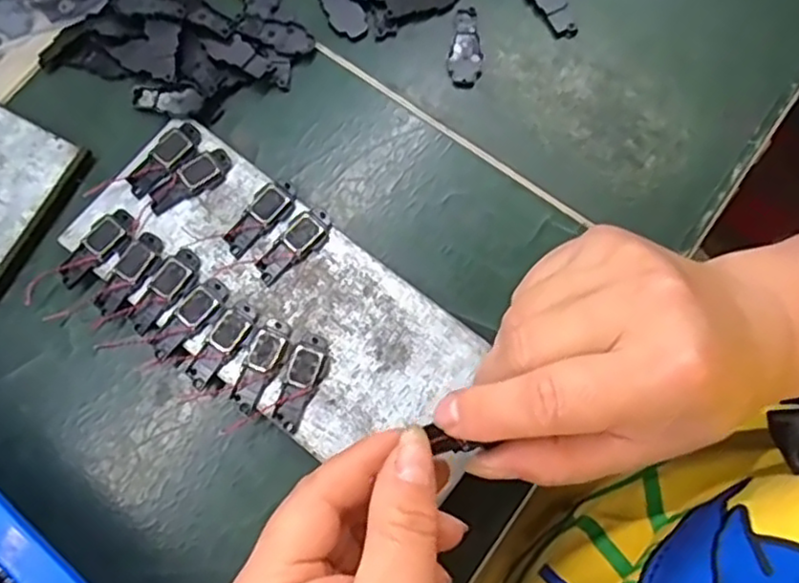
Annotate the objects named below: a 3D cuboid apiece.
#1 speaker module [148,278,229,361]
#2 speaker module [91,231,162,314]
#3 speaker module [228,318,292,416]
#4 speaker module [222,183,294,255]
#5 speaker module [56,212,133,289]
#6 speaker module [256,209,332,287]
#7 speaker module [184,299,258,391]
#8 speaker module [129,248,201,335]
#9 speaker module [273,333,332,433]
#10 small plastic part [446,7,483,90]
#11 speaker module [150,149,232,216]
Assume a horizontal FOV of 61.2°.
[{"bbox_3d":[-0.088,0.011,0.281,0.013,0.005,0.039,41,80,11],"label":"speaker module"},{"bbox_3d":[-0.114,-0.008,0.286,0.015,0.004,0.038,28,78,8],"label":"speaker module"},{"bbox_3d":[-0.057,0.030,0.276,0.014,0.004,0.039,26,78,8],"label":"speaker module"},{"bbox_3d":[-0.061,-0.033,0.293,0.016,0.005,0.038,42,80,11],"label":"speaker module"},{"bbox_3d":[-0.131,-0.019,0.290,0.038,0.006,0.016,-43,78,-9],"label":"speaker module"},{"bbox_3d":[-0.045,-0.020,0.289,0.038,0.005,0.016,-42,78,-9],"label":"speaker module"},{"bbox_3d":[-0.073,0.022,0.278,0.013,0.005,0.039,33,79,9],"label":"speaker module"},{"bbox_3d":[-0.099,0.000,0.285,0.014,0.004,0.039,34,79,10],"label":"speaker module"},{"bbox_3d":[-0.040,0.037,0.273,0.015,0.006,0.039,19,77,6],"label":"speaker module"},{"bbox_3d":[0.031,-0.115,0.320,0.016,0.004,0.040,3,76,2],"label":"small plastic part"},{"bbox_3d":[-0.093,-0.049,0.298,0.039,0.004,0.015,-30,77,-6],"label":"speaker module"}]

